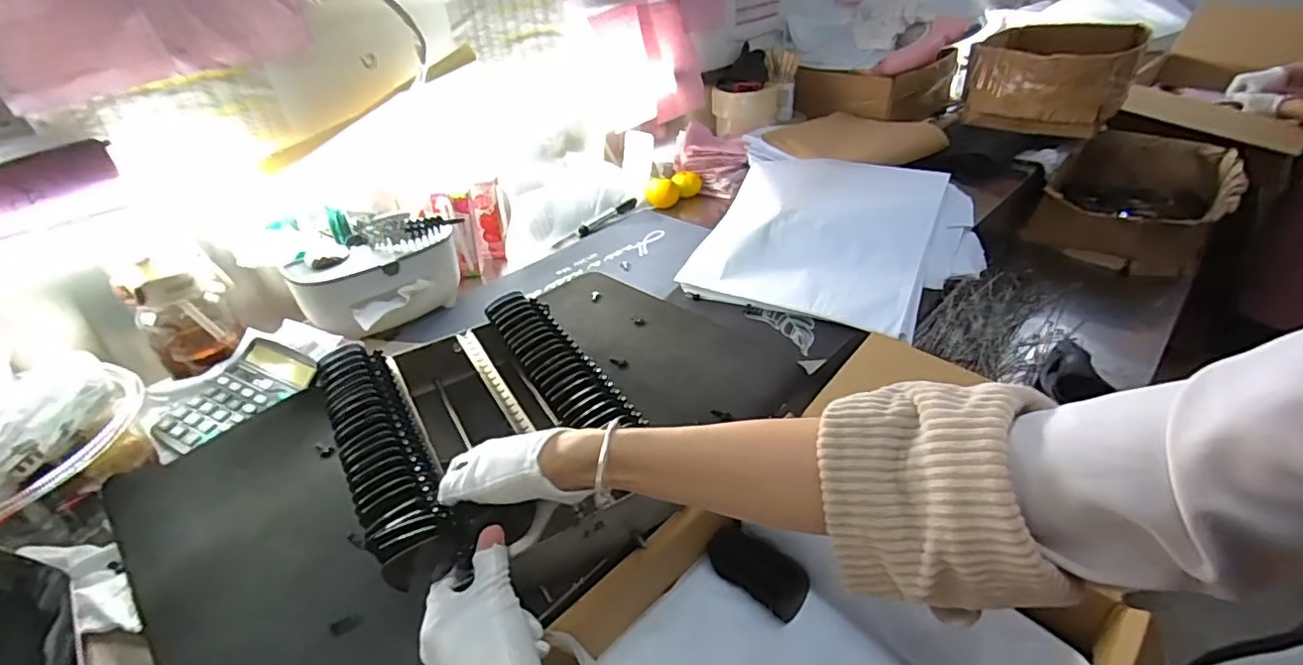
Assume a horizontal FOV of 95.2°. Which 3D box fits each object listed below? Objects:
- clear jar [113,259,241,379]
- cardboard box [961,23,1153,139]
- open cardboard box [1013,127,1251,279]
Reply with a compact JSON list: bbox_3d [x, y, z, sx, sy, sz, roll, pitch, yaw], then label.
[{"bbox_3d":[-0.550,-0.029,0.692,0.079,0.125,0.080,-30,44,-31],"label":"clear jar"},{"bbox_3d":[0.864,-0.568,1.283,0.278,0.139,0.444,21,42,31],"label":"cardboard box"},{"bbox_3d":[0.996,-0.274,1.228,0.287,0.129,0.488,25,43,34],"label":"open cardboard box"}]

